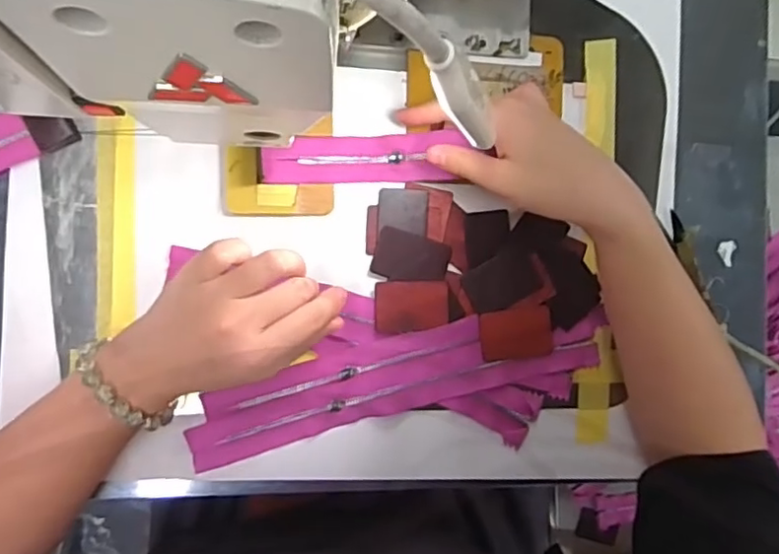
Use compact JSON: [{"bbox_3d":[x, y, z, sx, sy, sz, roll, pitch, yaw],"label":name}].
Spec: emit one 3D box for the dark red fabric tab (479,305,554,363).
[{"bbox_3d":[0.091,0.040,0.433,0.050,0.007,0.035,-11,89,-8],"label":"dark red fabric tab"}]

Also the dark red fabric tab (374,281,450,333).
[{"bbox_3d":[0.016,0.020,0.425,0.051,0.004,0.035,0,88,-8],"label":"dark red fabric tab"}]

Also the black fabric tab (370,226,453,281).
[{"bbox_3d":[0.016,-0.013,0.427,0.053,0.004,0.034,16,86,-7],"label":"black fabric tab"}]

